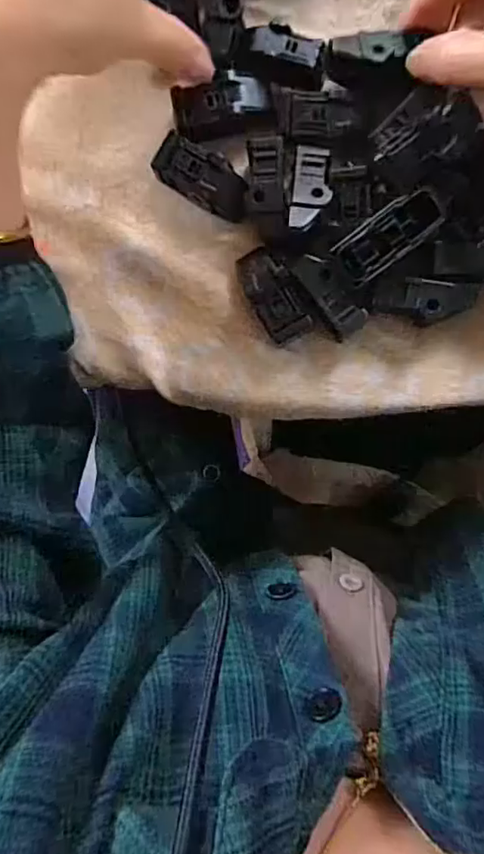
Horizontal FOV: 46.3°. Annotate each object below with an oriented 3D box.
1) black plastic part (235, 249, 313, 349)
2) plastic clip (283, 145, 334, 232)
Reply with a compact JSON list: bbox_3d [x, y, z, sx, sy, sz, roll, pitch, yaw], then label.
[{"bbox_3d":[0.017,-0.065,0.280,0.024,0.019,0.048,-28,89,6],"label":"black plastic part"},{"bbox_3d":[0.032,-0.112,0.261,0.019,0.008,0.044,9,70,5],"label":"plastic clip"}]

